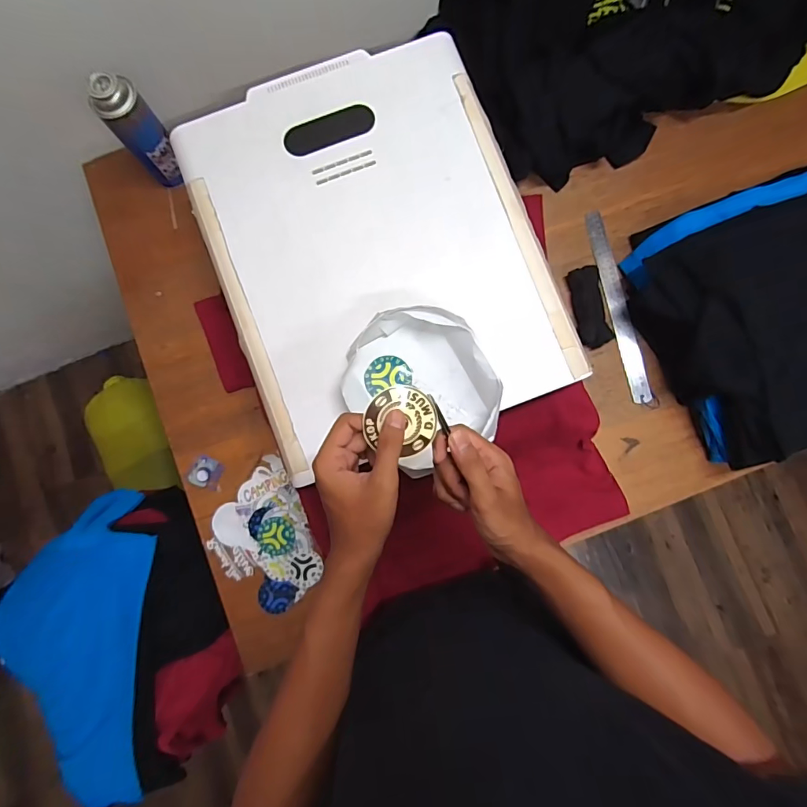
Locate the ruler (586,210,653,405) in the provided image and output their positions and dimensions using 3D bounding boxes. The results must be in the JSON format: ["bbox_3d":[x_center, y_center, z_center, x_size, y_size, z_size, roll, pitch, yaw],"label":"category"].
[{"bbox_3d":[0.349,-0.158,0.724,0.030,0.005,0.319,-13,84,10],"label":"ruler"}]

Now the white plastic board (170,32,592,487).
[{"bbox_3d":[-0.037,-0.203,0.567,0.395,0.023,0.489,-20,83,-2],"label":"white plastic board"}]

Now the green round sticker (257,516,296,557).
[{"bbox_3d":[-0.195,0.203,0.681,0.054,0.005,0.057,0,85,0],"label":"green round sticker"}]

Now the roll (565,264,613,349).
[{"bbox_3d":[0.299,-0.154,0.713,0.051,0.020,0.130,-6,85,0],"label":"roll"}]

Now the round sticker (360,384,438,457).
[{"bbox_3d":[-0.002,0.016,0.395,0.061,0.004,0.062,-1,98,-8],"label":"round sticker"}]

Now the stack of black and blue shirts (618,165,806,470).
[{"bbox_3d":[0.631,-0.172,0.659,0.495,0.113,0.387,-23,85,-2],"label":"stack of black and blue shirts"}]

